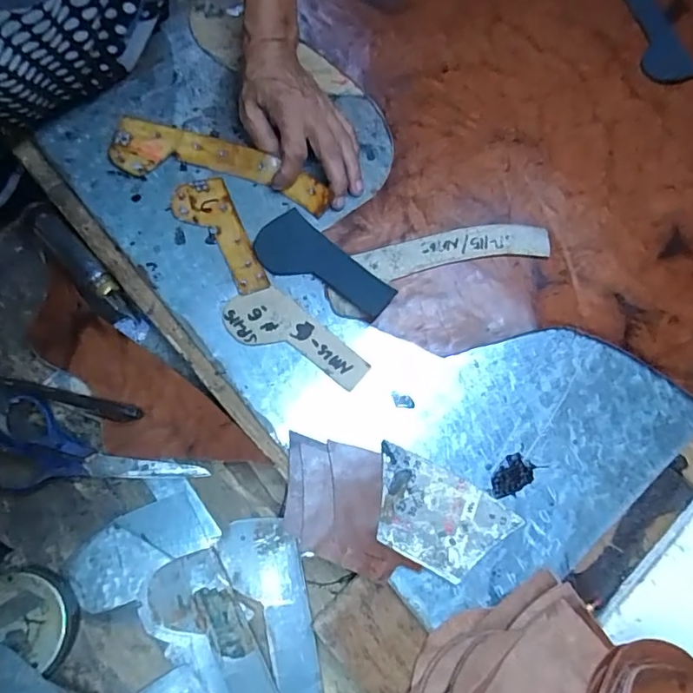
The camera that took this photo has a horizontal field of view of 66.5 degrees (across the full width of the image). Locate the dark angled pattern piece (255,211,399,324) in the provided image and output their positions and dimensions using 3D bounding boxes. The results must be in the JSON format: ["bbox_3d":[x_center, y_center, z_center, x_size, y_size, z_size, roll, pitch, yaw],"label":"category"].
[{"bbox_3d":[-0.023,-0.066,0.461,0.127,0.005,0.056,41,76,10],"label":"dark angled pattern piece"}]

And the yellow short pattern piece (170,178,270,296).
[{"bbox_3d":[-0.114,-0.095,0.463,0.049,0.004,0.119,-22,77,-14],"label":"yellow short pattern piece"}]

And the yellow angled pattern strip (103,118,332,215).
[{"bbox_3d":[-0.113,-0.163,0.476,0.195,0.012,0.047,12,87,-4],"label":"yellow angled pattern strip"}]

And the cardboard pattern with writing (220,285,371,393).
[{"bbox_3d":[-0.044,-0.005,0.443,0.124,0.005,0.052,36,72,5],"label":"cardboard pattern with writing"}]

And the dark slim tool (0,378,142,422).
[{"bbox_3d":[-0.227,0.042,0.426,0.123,0.009,0.015,12,66,4],"label":"dark slim tool"}]

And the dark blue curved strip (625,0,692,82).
[{"bbox_3d":[0.325,-0.378,0.587,0.053,0.008,0.201,-13,76,-3],"label":"dark blue curved strip"}]

